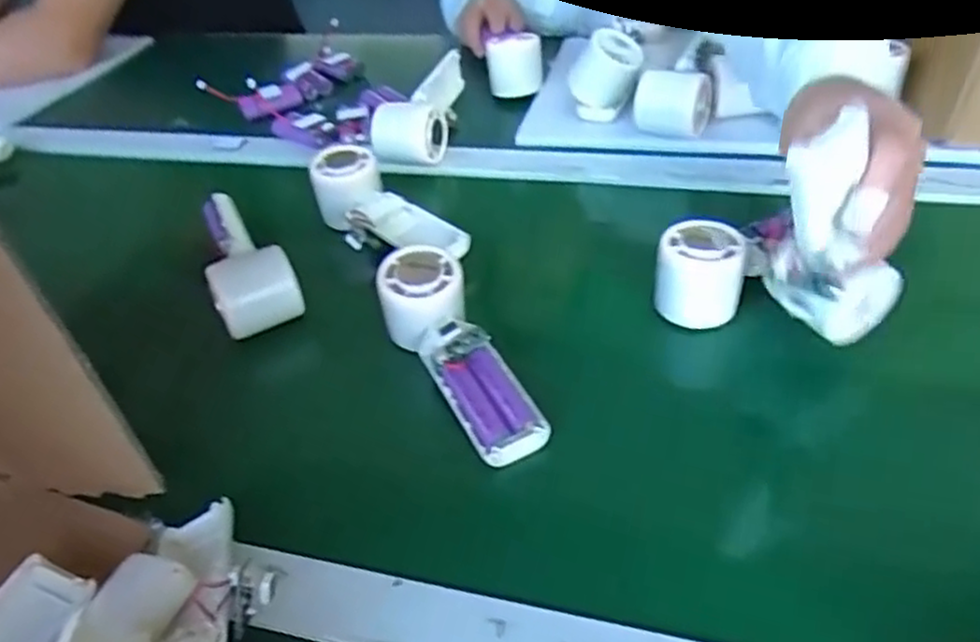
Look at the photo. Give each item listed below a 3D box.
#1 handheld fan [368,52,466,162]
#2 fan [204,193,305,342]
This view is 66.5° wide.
[{"bbox_3d":[-0.069,-0.215,0.740,0.064,0.045,0.155,1,39,9],"label":"handheld fan"},{"bbox_3d":[-0.198,-0.051,0.588,0.058,0.045,0.156,-22,41,-19],"label":"fan"}]

